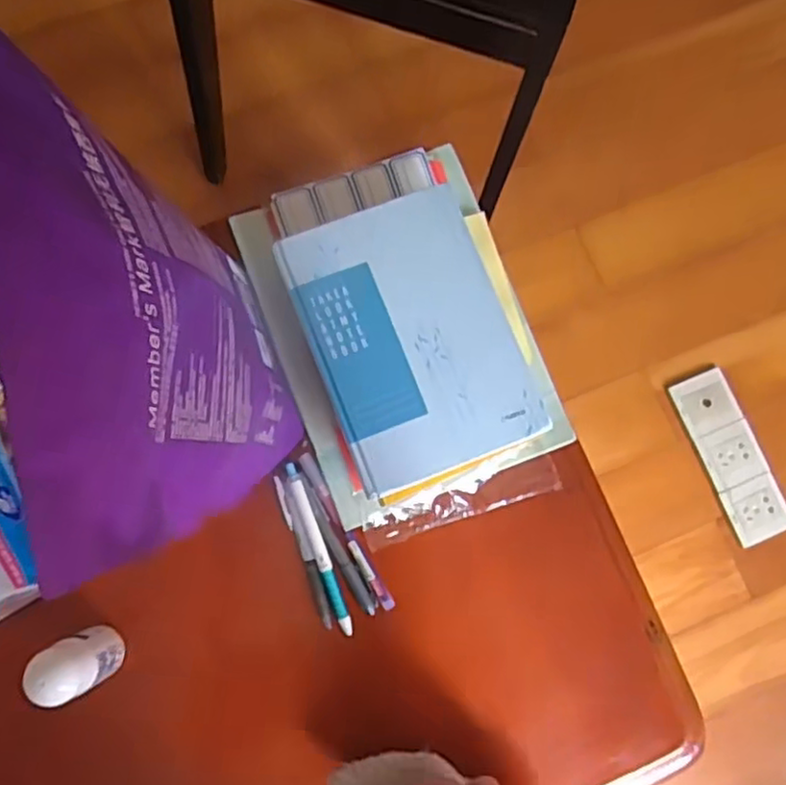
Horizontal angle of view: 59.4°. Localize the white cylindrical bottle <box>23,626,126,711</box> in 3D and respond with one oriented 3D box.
[{"bbox_3d":[-0.224,0.192,0.490,0.038,0.083,0.035,-9,82,-5],"label":"white cylindrical bottle"}]

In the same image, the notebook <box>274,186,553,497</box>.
[{"bbox_3d":[0.015,-0.045,0.534,0.152,0.015,0.212,-20,83,-6],"label":"notebook"}]

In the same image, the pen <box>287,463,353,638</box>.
[{"bbox_3d":[-0.059,0.125,0.549,0.011,0.014,0.139,-19,83,-6],"label":"pen"}]

